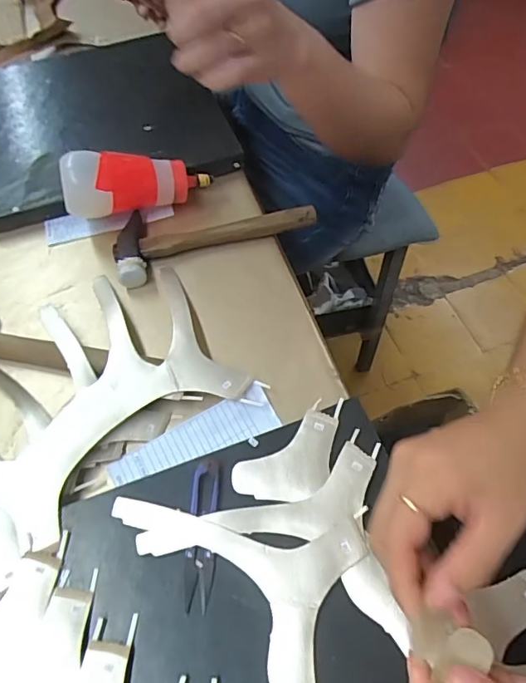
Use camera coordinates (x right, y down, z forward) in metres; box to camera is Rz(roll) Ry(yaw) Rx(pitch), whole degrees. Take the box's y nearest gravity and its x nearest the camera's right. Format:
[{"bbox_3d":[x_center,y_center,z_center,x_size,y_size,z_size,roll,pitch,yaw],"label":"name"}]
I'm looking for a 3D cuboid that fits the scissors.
[{"bbox_3d":[-0.044,0.136,0.351,0.021,0.005,0.099,0,58,2],"label":"scissors"}]

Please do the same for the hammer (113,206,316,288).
[{"bbox_3d":[-0.058,-0.128,0.532,0.214,0.024,0.089,-20,60,-10],"label":"hammer"}]

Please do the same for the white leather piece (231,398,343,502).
[{"bbox_3d":[0.029,0.092,0.381,0.103,0.005,0.052,-36,64,-14],"label":"white leather piece"}]

